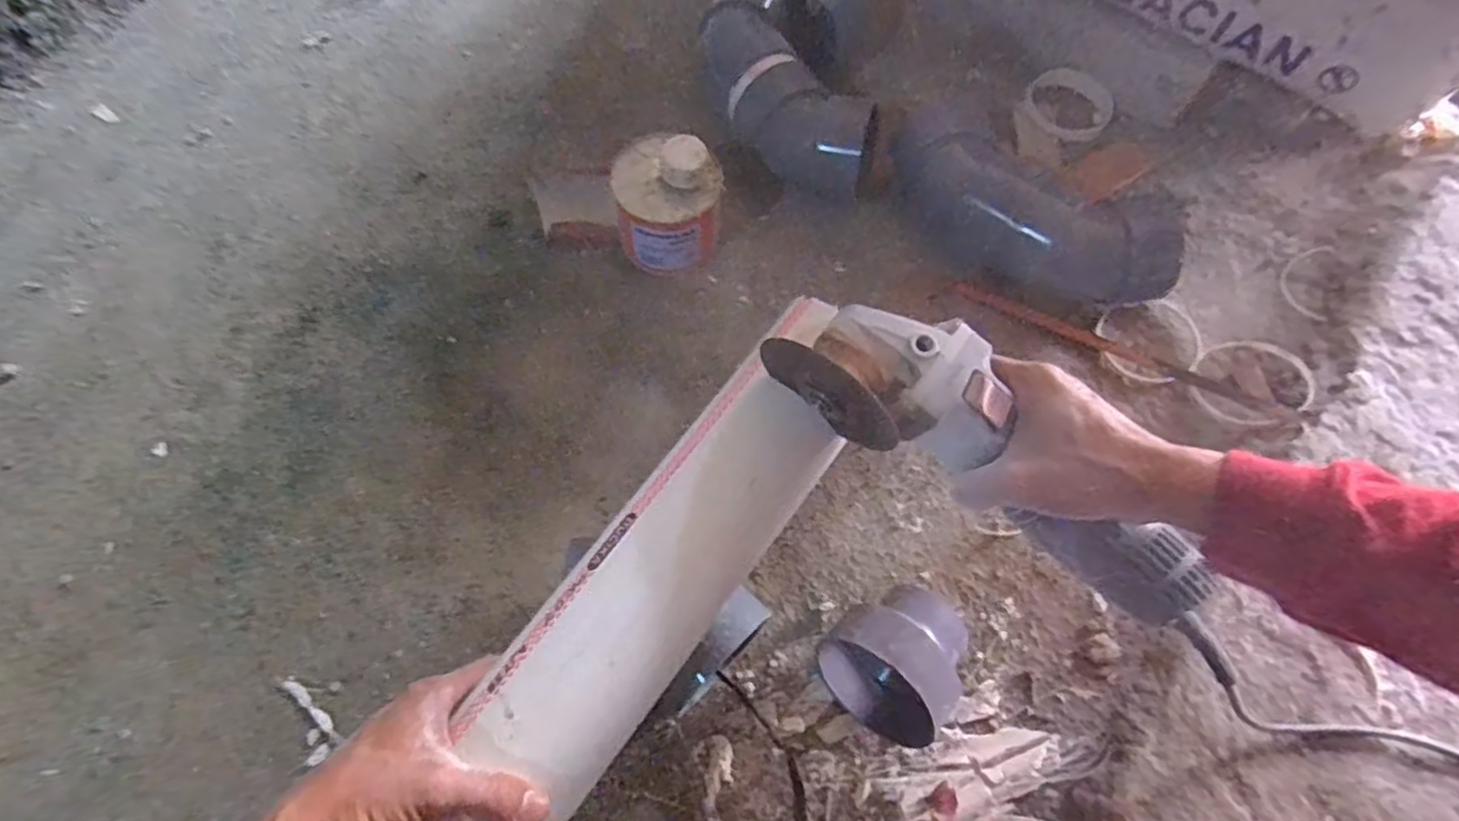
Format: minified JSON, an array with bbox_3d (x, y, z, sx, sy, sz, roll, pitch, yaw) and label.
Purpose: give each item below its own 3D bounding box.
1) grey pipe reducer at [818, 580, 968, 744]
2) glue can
[{"bbox_3d":[0.118,0.174,0.492,0.090,0.099,0.092,31,70,15],"label":"grey pipe reducer"},{"bbox_3d":[-0.056,-0.193,0.652,0.094,0.117,0.087,-1,65,2],"label":"glue can"}]

